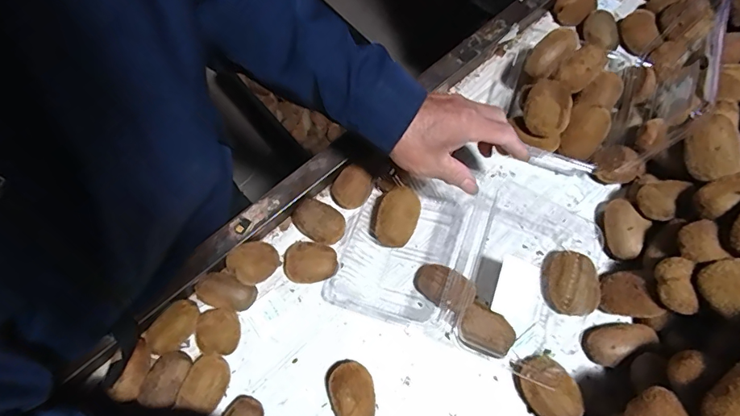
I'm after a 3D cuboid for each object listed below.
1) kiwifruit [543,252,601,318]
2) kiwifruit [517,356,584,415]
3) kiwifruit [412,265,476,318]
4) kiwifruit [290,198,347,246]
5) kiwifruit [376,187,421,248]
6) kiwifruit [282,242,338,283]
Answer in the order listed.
[{"bbox_3d":[0.215,0.079,0.480,0.057,0.038,0.062,-1,69,2],"label":"kiwifruit"},{"bbox_3d":[0.178,0.178,0.443,0.046,0.044,0.065,-27,70,-7],"label":"kiwifruit"},{"bbox_3d":[0.079,0.085,0.484,0.063,0.034,0.038,40,76,16],"label":"kiwifruit"},{"bbox_3d":[-0.060,0.016,0.517,0.067,0.034,0.043,34,74,14],"label":"kiwifruit"},{"bbox_3d":[0.031,0.014,0.504,0.044,0.046,0.064,11,70,7],"label":"kiwifruit"},{"bbox_3d":[-0.068,0.062,0.503,0.060,0.036,0.043,-3,69,2],"label":"kiwifruit"}]

